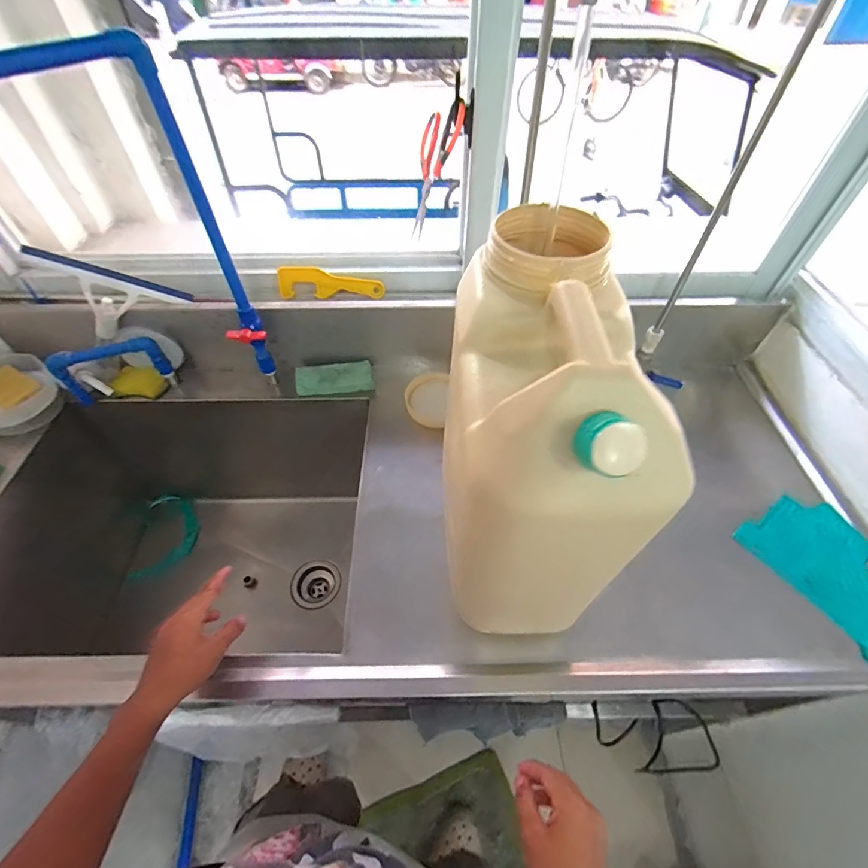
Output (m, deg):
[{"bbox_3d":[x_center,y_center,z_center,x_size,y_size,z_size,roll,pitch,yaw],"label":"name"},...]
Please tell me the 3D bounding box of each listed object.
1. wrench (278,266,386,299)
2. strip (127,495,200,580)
[{"bbox_3d":[-0.198,-0.291,0.835,0.198,0.014,0.063,2,80,-7],"label":"wrench"},{"bbox_3d":[-0.643,0.252,1.048,0.124,0.053,0.212,-3,52,-3],"label":"strip"}]

